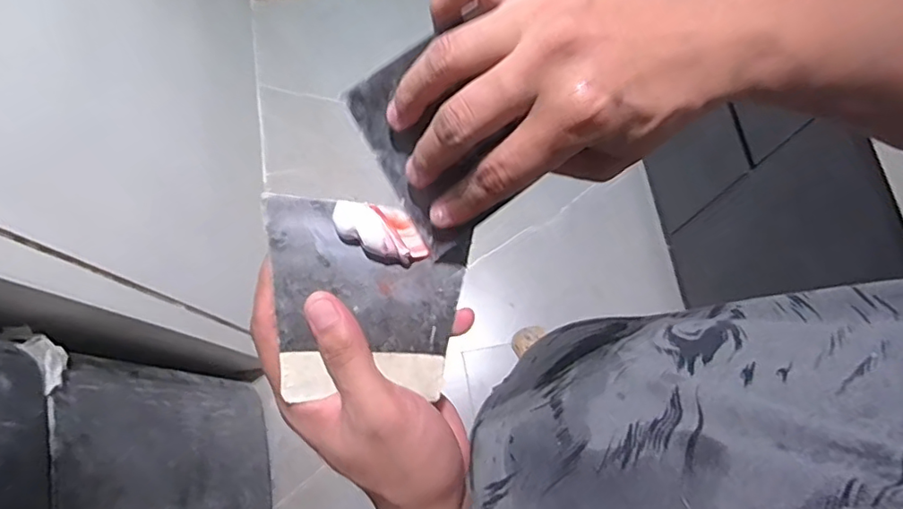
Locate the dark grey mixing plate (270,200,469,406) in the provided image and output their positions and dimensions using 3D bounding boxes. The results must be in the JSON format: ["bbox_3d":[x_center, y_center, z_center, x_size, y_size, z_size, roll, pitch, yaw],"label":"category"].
[{"bbox_3d":[-0.043,0.022,0.286,0.098,0.011,0.095,5,86,-20],"label":"dark grey mixing plate"}]

